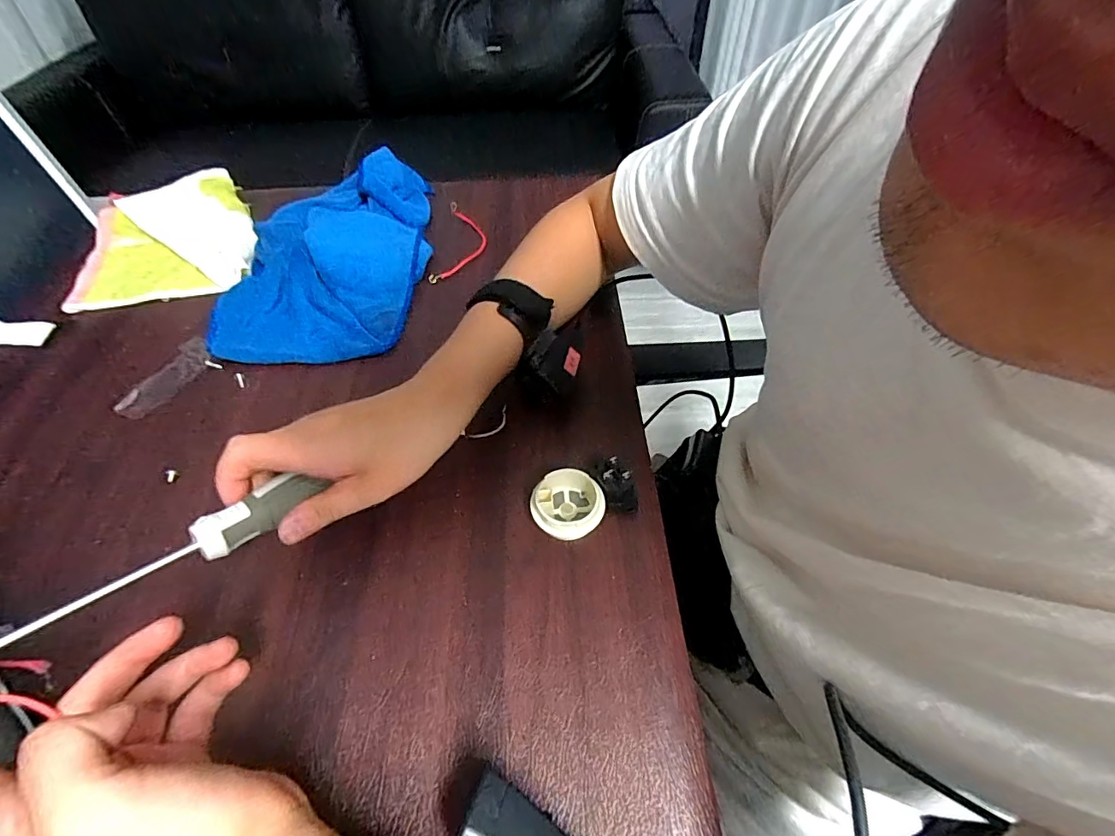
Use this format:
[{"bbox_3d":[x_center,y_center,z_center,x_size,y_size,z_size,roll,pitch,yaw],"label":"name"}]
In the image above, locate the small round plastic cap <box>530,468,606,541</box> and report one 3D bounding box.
[{"bbox_3d":[0.007,0.057,0.321,0.044,0.022,0.048,-1,50,2],"label":"small round plastic cap"}]

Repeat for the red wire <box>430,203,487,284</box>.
[{"bbox_3d":[-0.100,-0.180,0.513,0.045,0.014,0.111,13,57,-11],"label":"red wire"}]

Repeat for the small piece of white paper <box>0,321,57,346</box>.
[{"bbox_3d":[-0.489,-0.077,0.442,0.048,0.005,0.025,3,71,-18],"label":"small piece of white paper"}]

